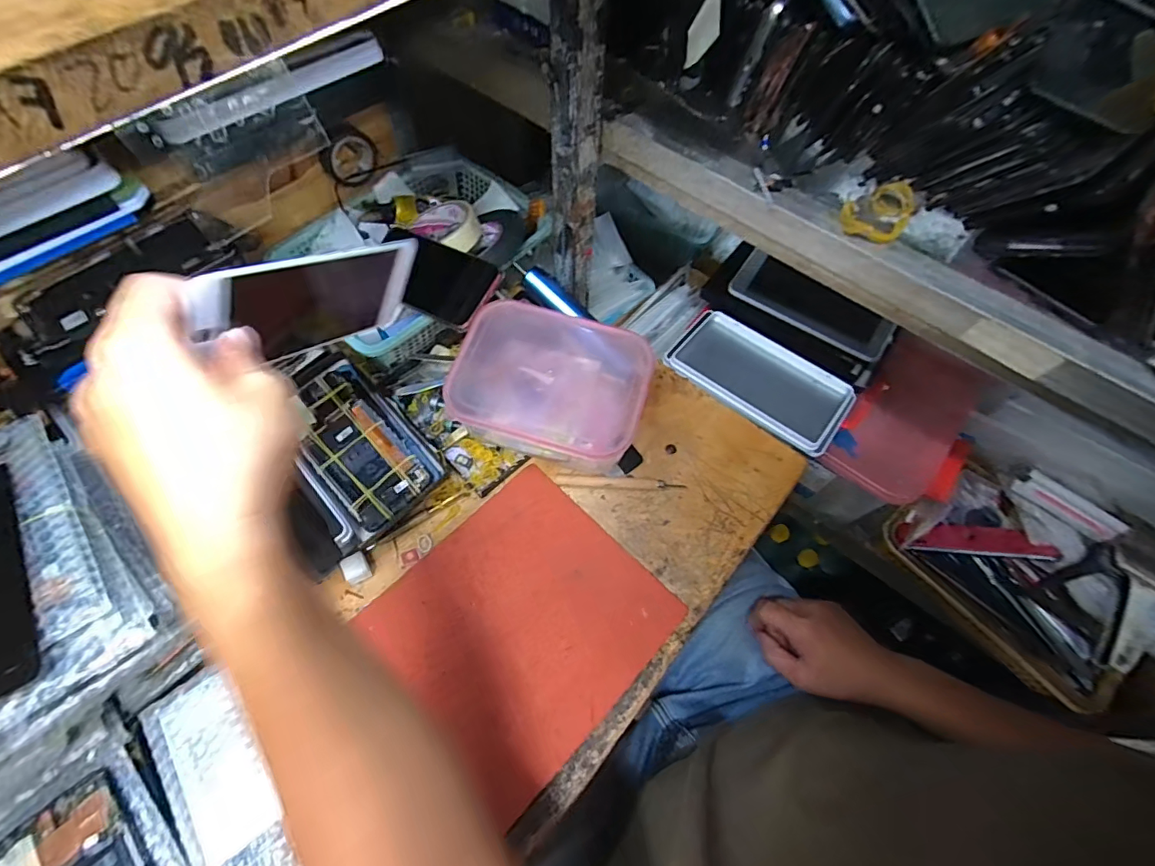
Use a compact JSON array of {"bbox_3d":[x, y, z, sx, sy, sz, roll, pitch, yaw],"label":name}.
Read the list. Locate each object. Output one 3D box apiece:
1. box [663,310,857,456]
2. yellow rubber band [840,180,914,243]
[{"bbox_3d":[0.199,-0.049,0.582,0.194,0.080,0.101,37,67,16],"label":"box"},{"bbox_3d":[0.204,-0.153,0.338,0.039,0.019,0.055,28,65,12],"label":"yellow rubber band"}]

